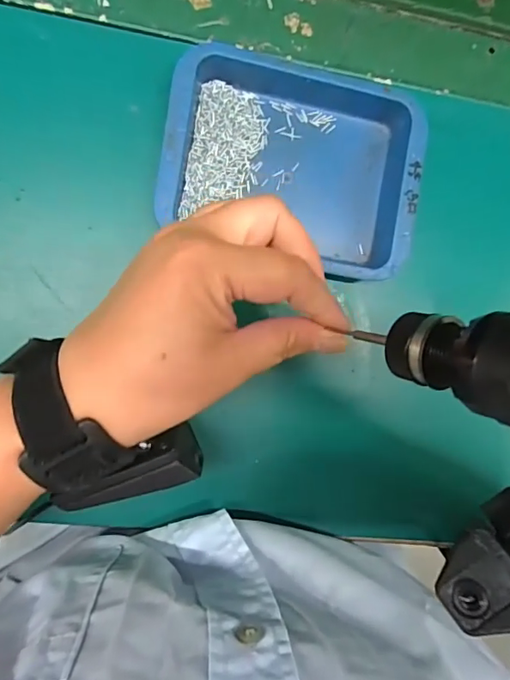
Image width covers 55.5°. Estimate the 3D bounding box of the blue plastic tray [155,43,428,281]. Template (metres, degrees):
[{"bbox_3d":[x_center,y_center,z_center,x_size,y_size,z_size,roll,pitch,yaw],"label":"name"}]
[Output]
[{"bbox_3d":[0.024,-0.106,0.299,0.156,0.024,0.117,8,88,-9],"label":"blue plastic tray"}]

